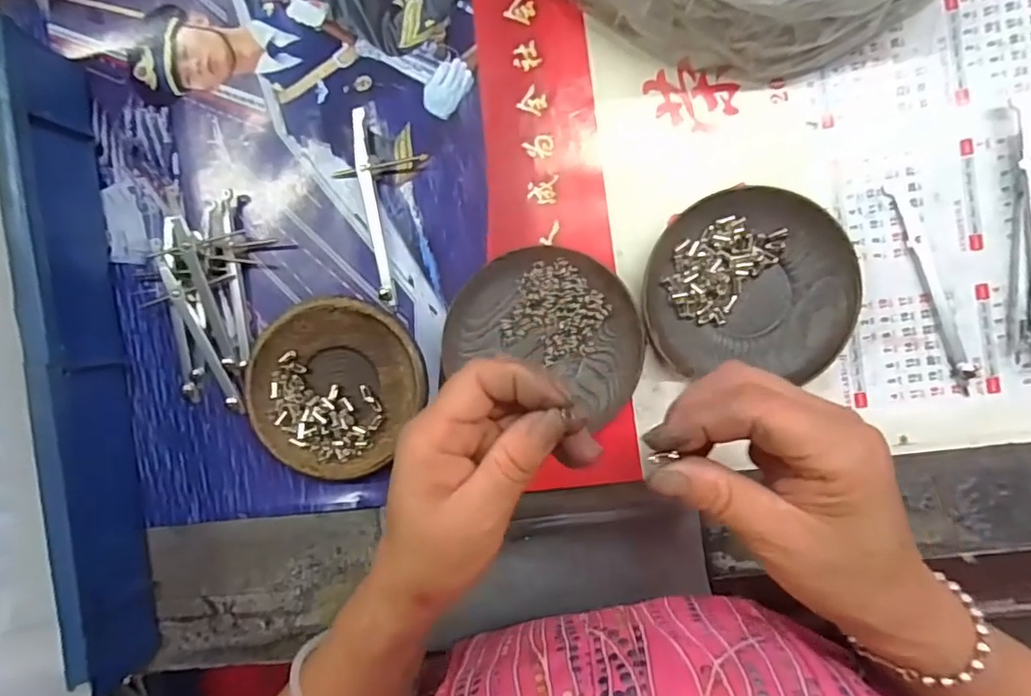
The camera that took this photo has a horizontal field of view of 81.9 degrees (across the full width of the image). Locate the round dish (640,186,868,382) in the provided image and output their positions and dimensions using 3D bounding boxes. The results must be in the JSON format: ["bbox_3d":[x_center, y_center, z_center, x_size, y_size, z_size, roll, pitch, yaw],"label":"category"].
[{"bbox_3d":[0.134,-0.037,0.344,0.114,0.014,0.103,2,93,7],"label":"round dish"}]

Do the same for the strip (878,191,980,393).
[{"bbox_3d":[0.237,-0.034,0.337,0.011,0.005,0.123,-21,90,7],"label":"strip"}]

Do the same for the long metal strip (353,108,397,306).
[{"bbox_3d":[-0.089,-0.087,0.371,0.010,0.008,0.120,-9,92,7],"label":"long metal strip"}]

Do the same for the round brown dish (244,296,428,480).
[{"bbox_3d":[-0.115,0.022,0.375,0.106,0.018,0.109,0,93,7],"label":"round brown dish"}]

